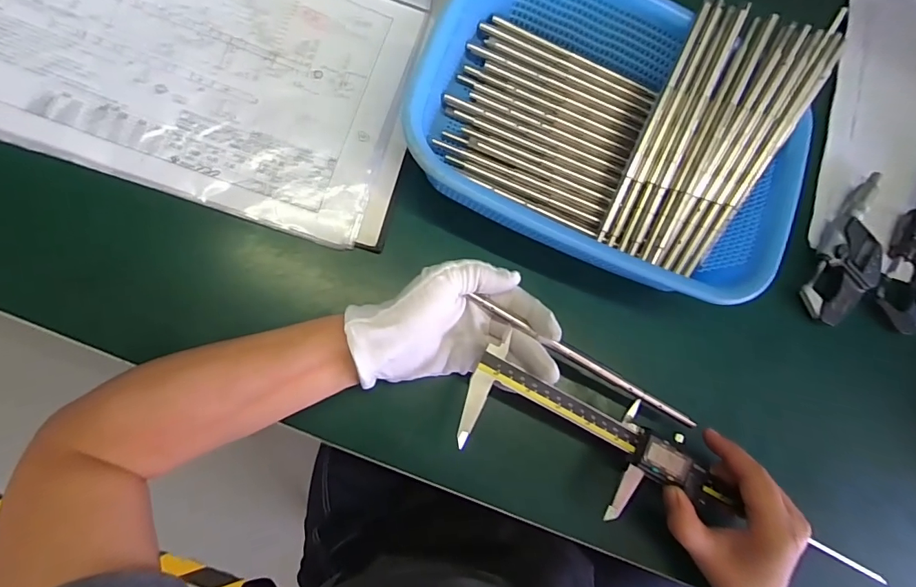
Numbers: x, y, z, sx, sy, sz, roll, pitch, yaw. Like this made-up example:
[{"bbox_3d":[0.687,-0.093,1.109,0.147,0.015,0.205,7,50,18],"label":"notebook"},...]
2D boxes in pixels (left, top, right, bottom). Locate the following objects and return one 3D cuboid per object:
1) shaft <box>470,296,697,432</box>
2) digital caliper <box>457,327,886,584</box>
[{"bbox_3d":[0.095,0.052,0.331,0.187,0.008,0.007,30,85,-11],"label":"shaft"},{"bbox_3d":[0.162,0.142,0.337,0.351,0.016,0.071,27,85,-10],"label":"digital caliper"}]

